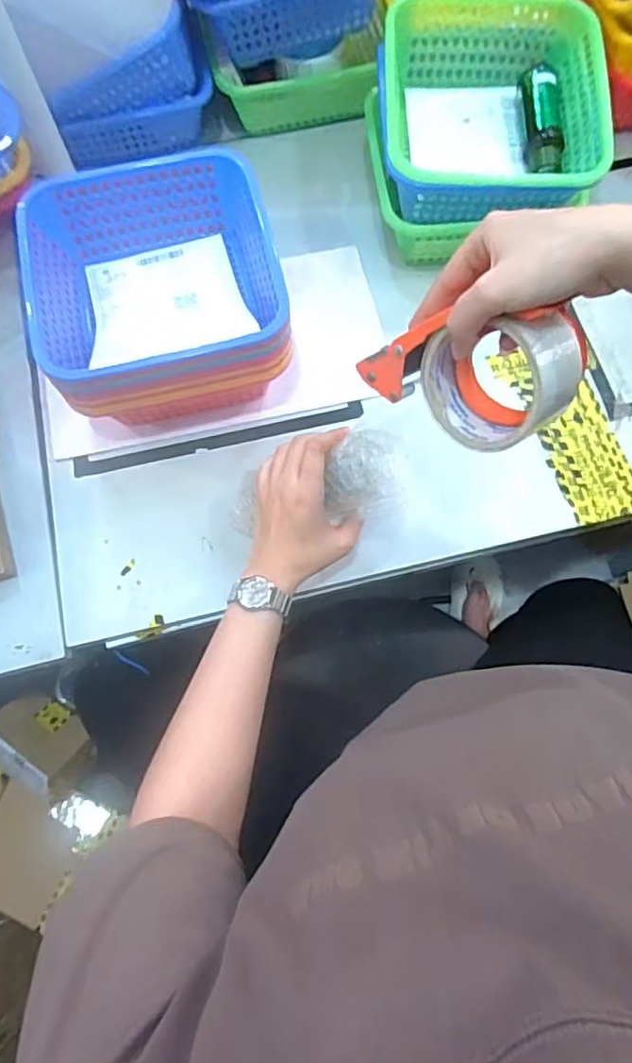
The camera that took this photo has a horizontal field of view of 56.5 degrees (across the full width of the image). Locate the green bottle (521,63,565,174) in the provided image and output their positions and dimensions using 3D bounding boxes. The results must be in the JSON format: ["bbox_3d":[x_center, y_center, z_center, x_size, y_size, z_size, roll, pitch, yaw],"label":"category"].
[{"bbox_3d":[0.244,-0.448,0.639,0.035,0.036,0.129,-4,72,-1],"label":"green bottle"}]

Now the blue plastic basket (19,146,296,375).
[{"bbox_3d":[-0.152,-0.240,0.568,0.220,0.083,0.218,-15,73,-4],"label":"blue plastic basket"}]

